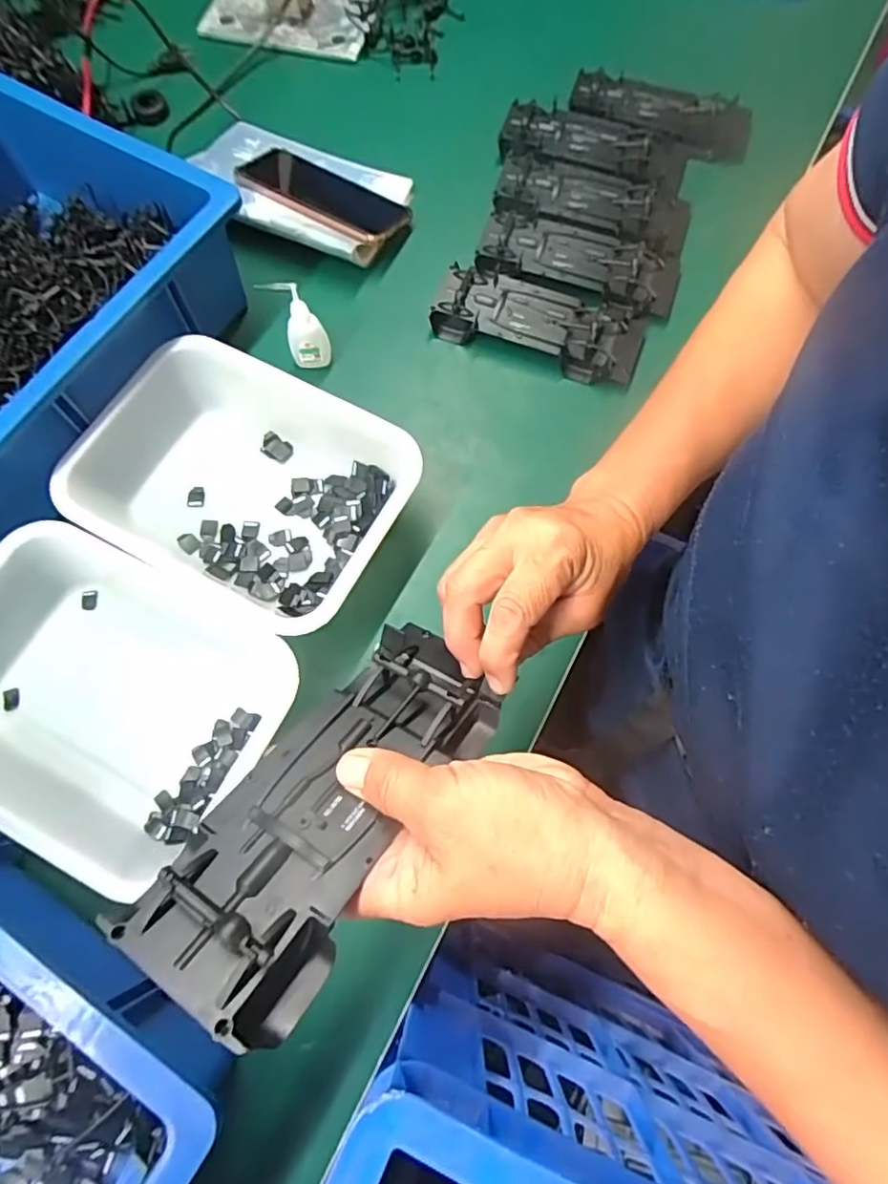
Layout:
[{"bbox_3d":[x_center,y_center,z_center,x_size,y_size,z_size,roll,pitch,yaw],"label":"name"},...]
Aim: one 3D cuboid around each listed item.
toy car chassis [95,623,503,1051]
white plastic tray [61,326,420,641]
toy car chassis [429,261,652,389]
[{"bbox_3d":[-0.041,0.081,0.261,0.076,0.029,0.189,30,45,11],"label":"toy car chassis"},{"bbox_3d":[-0.159,-0.082,0.489,0.250,0.069,0.186,28,74,9],"label":"white plastic tray"},{"bbox_3d":[0.089,-0.253,0.563,0.192,0.029,0.081,16,72,5],"label":"toy car chassis"}]

